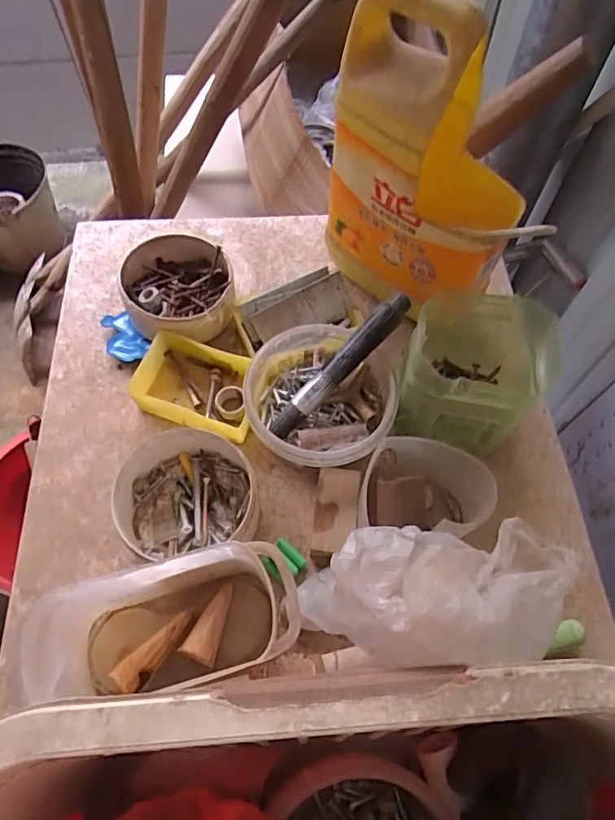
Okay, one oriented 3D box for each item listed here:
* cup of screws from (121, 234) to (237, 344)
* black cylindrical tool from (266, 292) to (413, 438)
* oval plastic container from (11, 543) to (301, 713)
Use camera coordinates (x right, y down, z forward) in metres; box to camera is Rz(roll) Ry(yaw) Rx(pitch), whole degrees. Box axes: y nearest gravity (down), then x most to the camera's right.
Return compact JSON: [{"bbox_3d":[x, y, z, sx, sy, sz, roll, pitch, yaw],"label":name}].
[{"bbox_3d":[-0.111,-0.101,0.448,0.093,0.039,0.100,0,63,0],"label":"cup of screws"},{"bbox_3d":[0.023,-0.031,0.375,0.133,0.014,0.015,-46,70,7],"label":"black cylindrical tool"},{"bbox_3d":[-0.081,0.130,0.314,0.148,0.077,0.059,-13,64,-7],"label":"oval plastic container"}]

